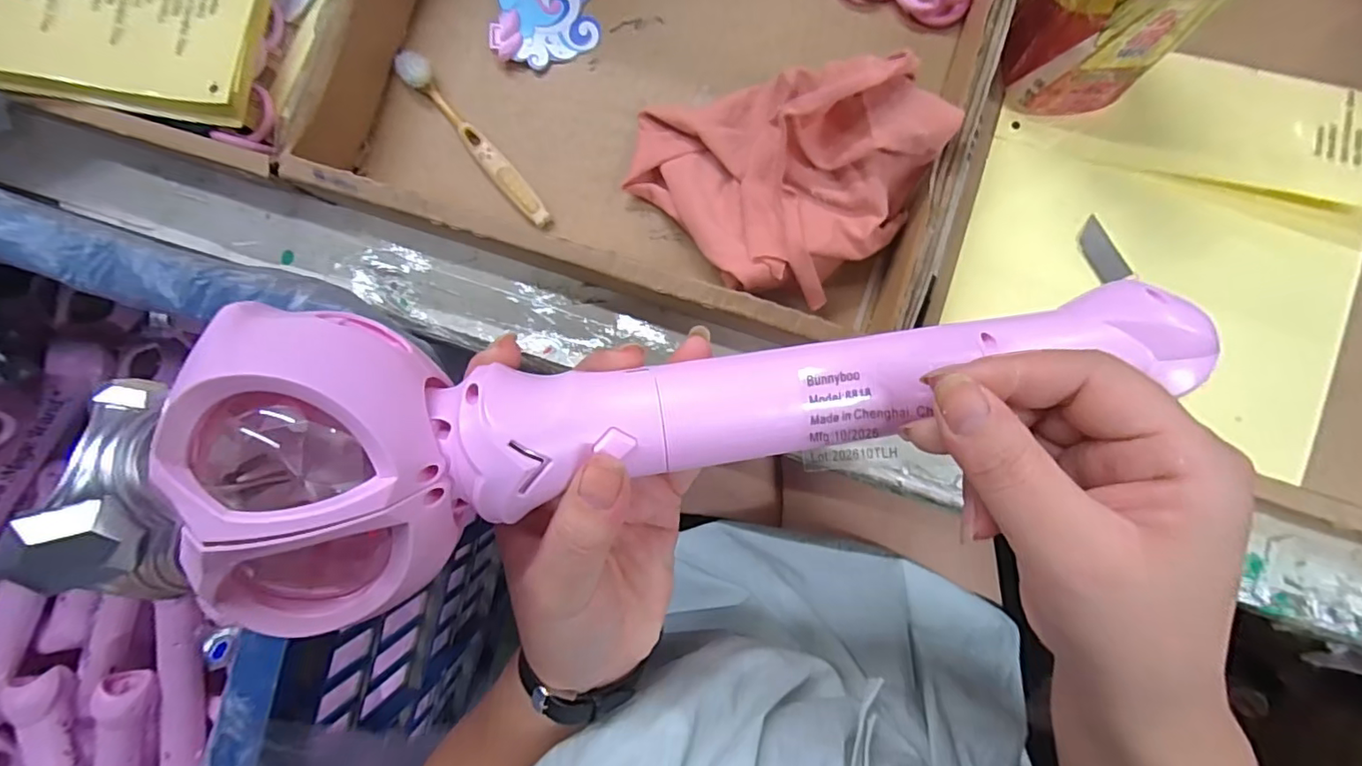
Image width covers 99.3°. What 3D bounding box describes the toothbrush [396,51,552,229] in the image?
[{"bbox_3d":[-0.128,-0.149,0.356,0.017,0.010,0.139,-39,86,3],"label":"toothbrush"}]

